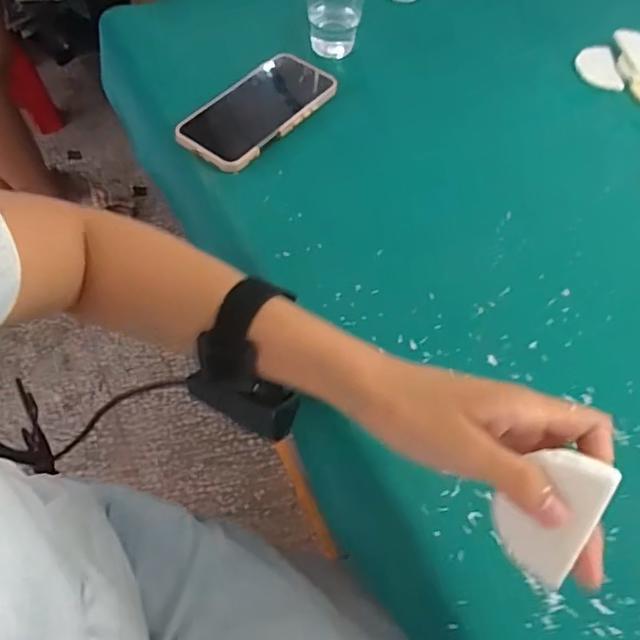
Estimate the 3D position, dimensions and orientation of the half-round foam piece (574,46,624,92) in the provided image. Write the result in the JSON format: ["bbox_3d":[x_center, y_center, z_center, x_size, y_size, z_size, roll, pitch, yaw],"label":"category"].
[{"bbox_3d":[0.307,-0.277,0.628,0.042,0.015,0.066,-1,59,-2],"label":"half-round foam piece"}]

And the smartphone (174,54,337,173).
[{"bbox_3d":[-0.061,-0.208,0.554,0.081,0.013,0.160,37,67,17],"label":"smartphone"}]

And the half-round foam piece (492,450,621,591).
[{"bbox_3d":[0.102,0.086,0.254,0.038,0.063,0.004,29,21,26],"label":"half-round foam piece"}]

